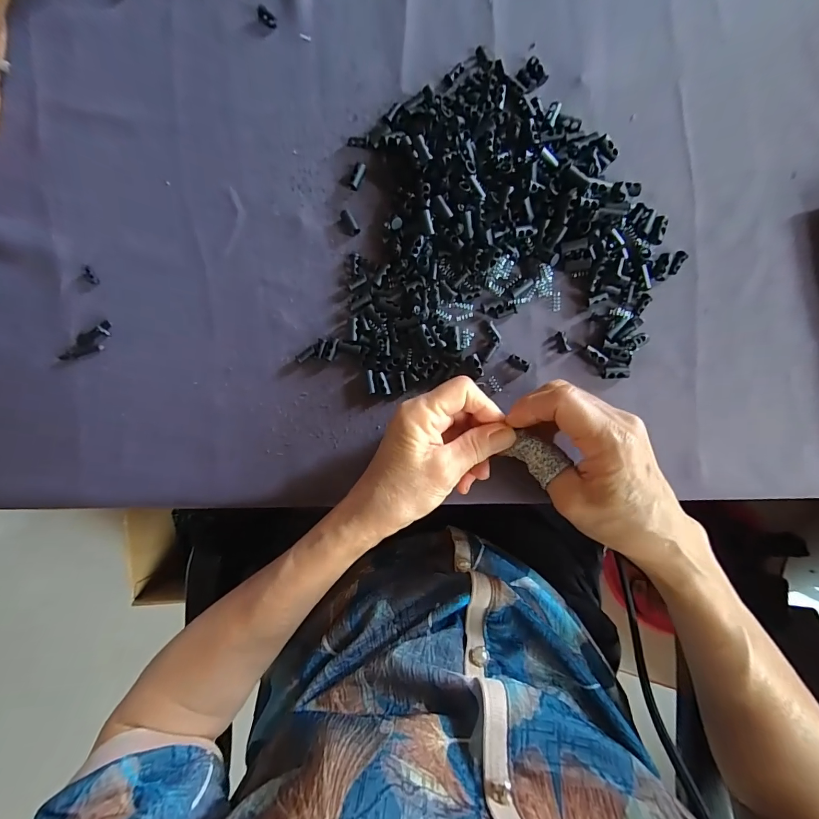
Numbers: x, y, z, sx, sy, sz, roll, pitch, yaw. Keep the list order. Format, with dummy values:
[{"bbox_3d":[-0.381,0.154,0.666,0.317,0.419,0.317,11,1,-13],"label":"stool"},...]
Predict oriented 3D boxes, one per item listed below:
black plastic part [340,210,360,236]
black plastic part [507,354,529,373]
[{"bbox_3d":[-0.047,-0.145,0.295,0.007,0.006,0.021,-33,86,3],"label":"black plastic part"},{"bbox_3d":[0.081,-0.035,0.284,0.017,0.006,0.008,33,91,5],"label":"black plastic part"}]

